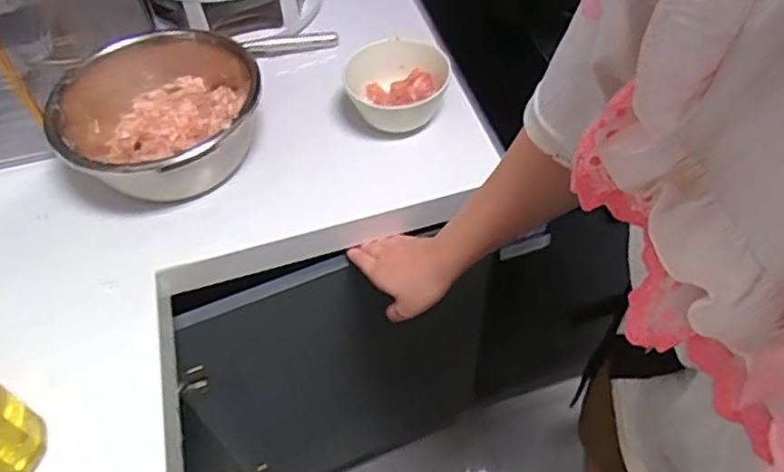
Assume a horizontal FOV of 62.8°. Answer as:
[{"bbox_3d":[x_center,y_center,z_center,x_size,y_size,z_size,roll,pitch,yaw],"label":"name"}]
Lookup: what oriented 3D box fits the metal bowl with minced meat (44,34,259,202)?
[{"bbox_3d":[-0.267,-0.135,0.753,0.215,0.110,0.235,-3,52,4],"label":"metal bowl with minced meat"}]

